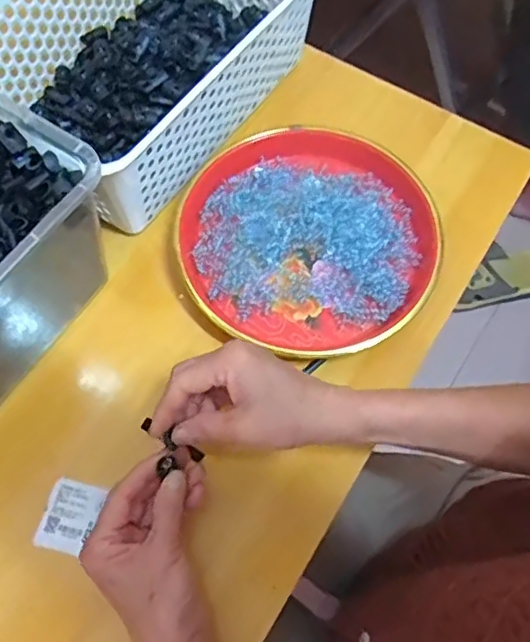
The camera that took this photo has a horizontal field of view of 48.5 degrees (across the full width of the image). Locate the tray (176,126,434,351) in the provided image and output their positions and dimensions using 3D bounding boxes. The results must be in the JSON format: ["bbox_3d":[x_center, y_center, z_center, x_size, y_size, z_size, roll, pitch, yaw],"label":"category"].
[{"bbox_3d":[0.035,-0.073,0.507,0.216,0.026,0.205,0,68,-1],"label":"tray"}]

